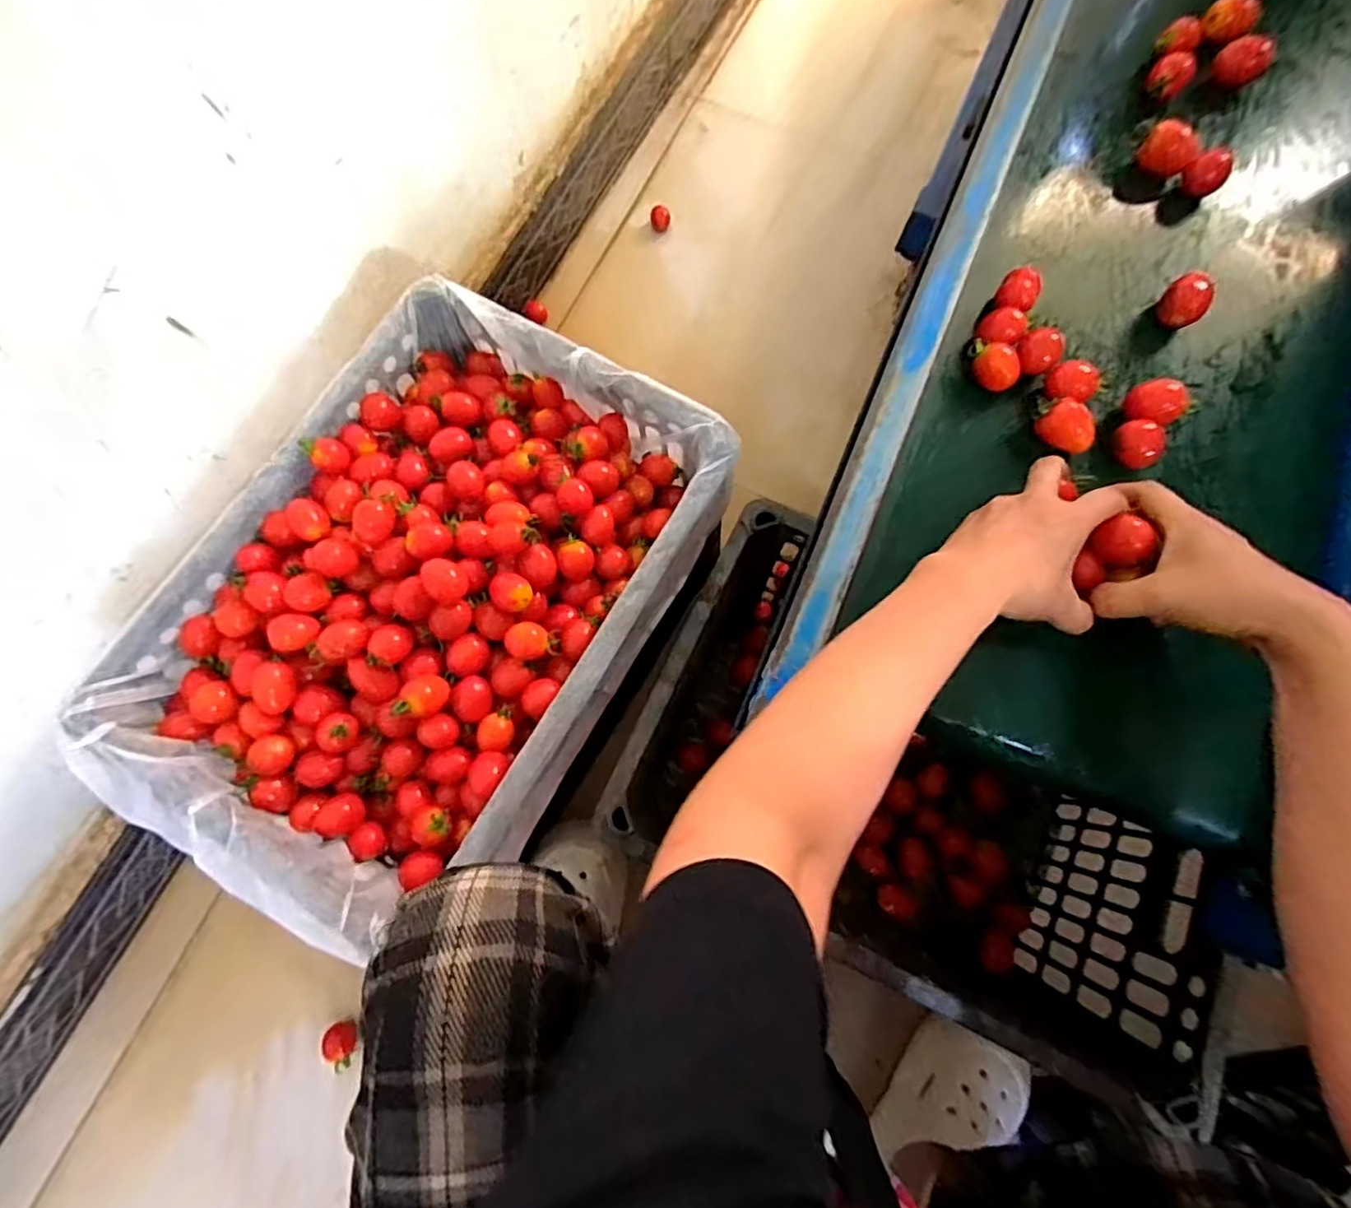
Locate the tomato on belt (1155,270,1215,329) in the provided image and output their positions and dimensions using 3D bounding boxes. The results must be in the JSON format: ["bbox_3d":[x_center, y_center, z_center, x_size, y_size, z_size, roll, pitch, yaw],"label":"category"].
[{"bbox_3d":[0.399,-0.237,0.465,0.033,0.036,0.032,-44,80,-10],"label":"tomato on belt"}]

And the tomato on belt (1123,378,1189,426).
[{"bbox_3d":[0.362,-0.152,0.444,0.033,0.029,0.028,25,77,6],"label":"tomato on belt"}]

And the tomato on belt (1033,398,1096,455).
[{"bbox_3d":[0.290,-0.129,0.443,0.030,0.033,0.039,-37,78,-9],"label":"tomato on belt"}]

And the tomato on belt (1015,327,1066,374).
[{"bbox_3d":[0.276,-0.190,0.453,0.034,0.026,0.030,-42,79,-10],"label":"tomato on belt"}]

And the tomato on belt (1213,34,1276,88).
[{"bbox_3d":[0.483,-0.461,0.505,0.038,0.030,0.034,41,79,10],"label":"tomato on belt"}]

